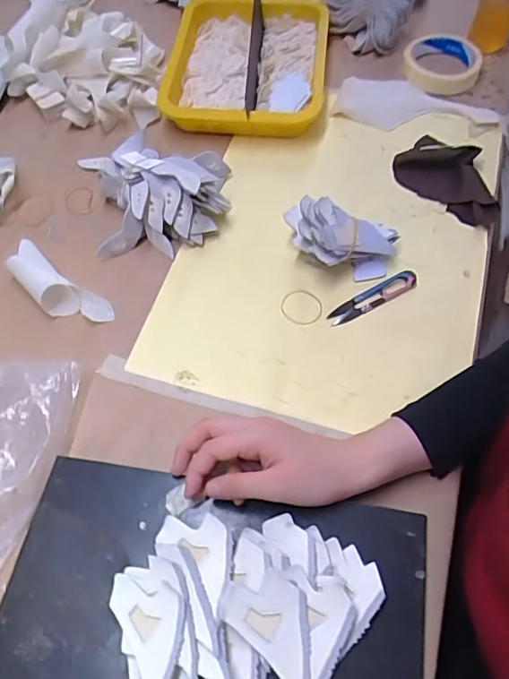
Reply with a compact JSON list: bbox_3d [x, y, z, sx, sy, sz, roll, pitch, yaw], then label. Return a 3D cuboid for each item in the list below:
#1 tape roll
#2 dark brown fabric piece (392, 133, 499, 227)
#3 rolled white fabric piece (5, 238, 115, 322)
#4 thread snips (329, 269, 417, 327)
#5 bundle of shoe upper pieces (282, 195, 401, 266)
[{"bbox_3d":[0.250,-0.369,0.707,0.099,0.027,0.099,0,60,0],"label":"tape roll"},{"bbox_3d":[0.227,-0.188,0.603,0.130,0.025,0.082,37,69,20],"label":"dark brown fabric piece"},{"bbox_3d":[-0.205,-0.055,0.542,0.128,0.030,0.046,33,67,18],"label":"rolled white fabric piece"},{"bbox_3d":[0.121,-0.042,0.541,0.100,0.005,0.023,-29,78,-9],"label":"thread snips"},{"bbox_3d":[0.090,-0.104,0.539,0.116,0.058,0.057,4,60,2],"label":"bundle of shoe upper pieces"}]

